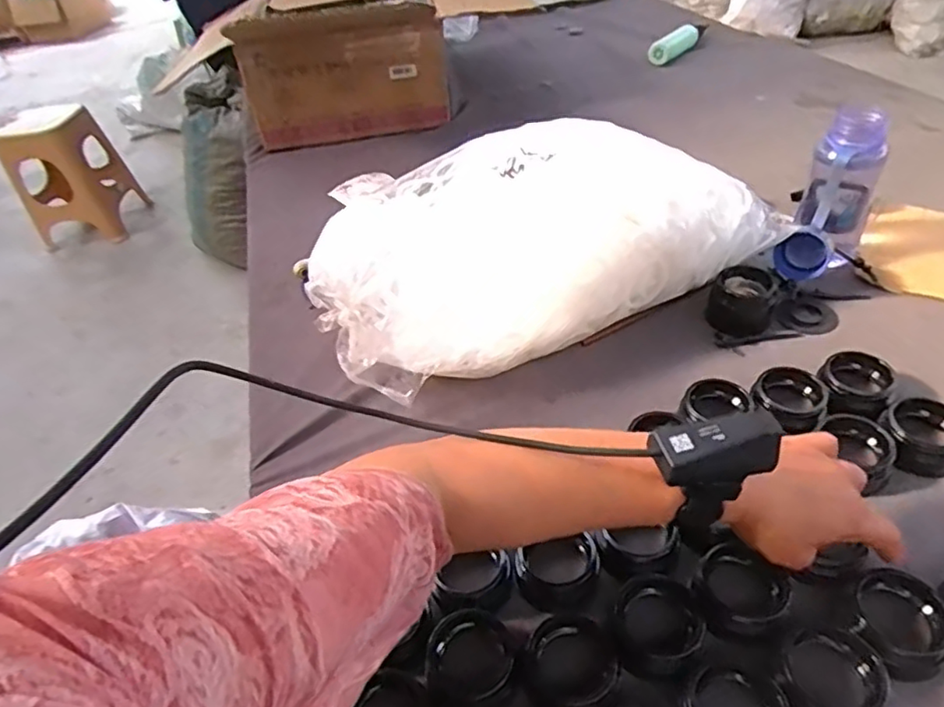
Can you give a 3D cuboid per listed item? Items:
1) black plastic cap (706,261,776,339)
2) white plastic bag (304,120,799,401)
[{"bbox_3d":[0.299,-0.060,0.670,0.059,0.044,0.060,-3,43,3],"label":"black plastic cap"},{"bbox_3d":[0.058,-0.134,0.660,0.474,0.138,0.256,-20,45,-16],"label":"white plastic bag"}]

